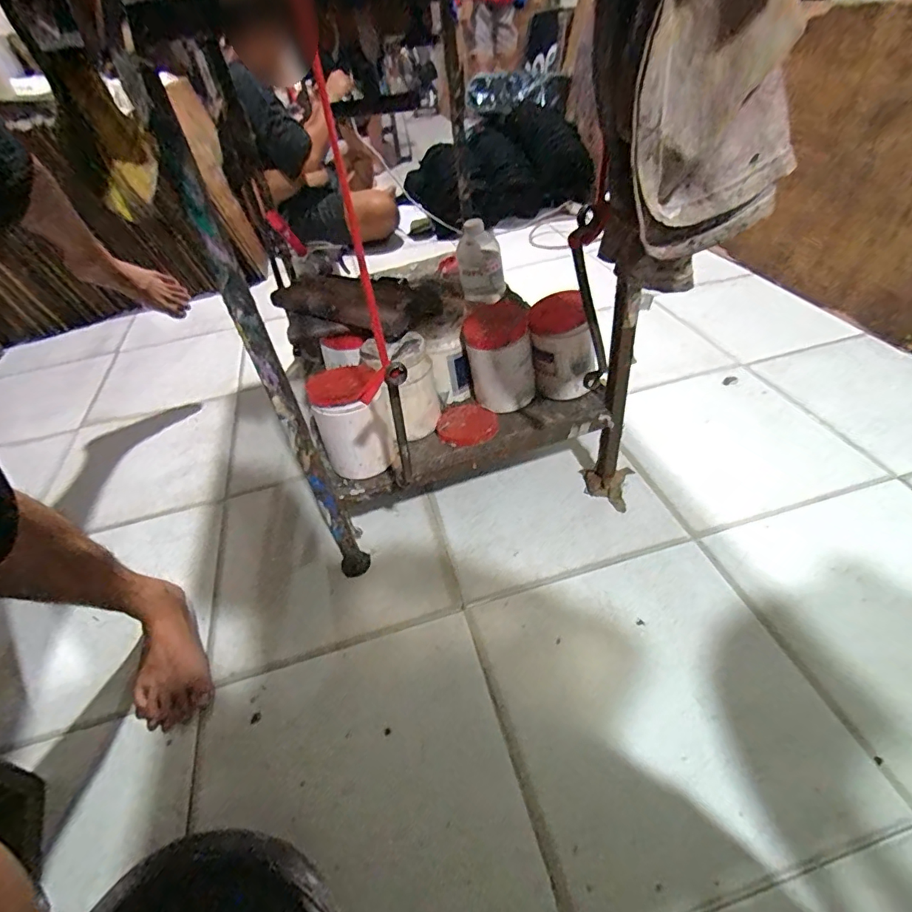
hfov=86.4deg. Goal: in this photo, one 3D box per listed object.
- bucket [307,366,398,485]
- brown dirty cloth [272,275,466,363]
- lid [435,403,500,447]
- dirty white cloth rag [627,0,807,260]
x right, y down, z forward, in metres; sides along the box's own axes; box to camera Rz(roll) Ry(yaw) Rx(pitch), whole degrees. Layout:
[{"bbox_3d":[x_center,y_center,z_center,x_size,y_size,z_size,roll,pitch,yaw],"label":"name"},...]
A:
[{"bbox_3d":[-0.150,-0.053,0.725,0.111,0.135,0.107,-15,44,-8],"label":"bucket"},{"bbox_3d":[-0.146,-0.245,0.806,0.312,0.074,0.181,-4,44,4],"label":"brown dirty cloth"},{"bbox_3d":[0.018,-0.052,0.802,0.099,0.019,0.089,-7,44,1],"label":"lid"},{"bbox_3d":[0.171,-0.227,0.313,0.100,0.184,0.057,13,47,21],"label":"dirty white cloth rag"}]

